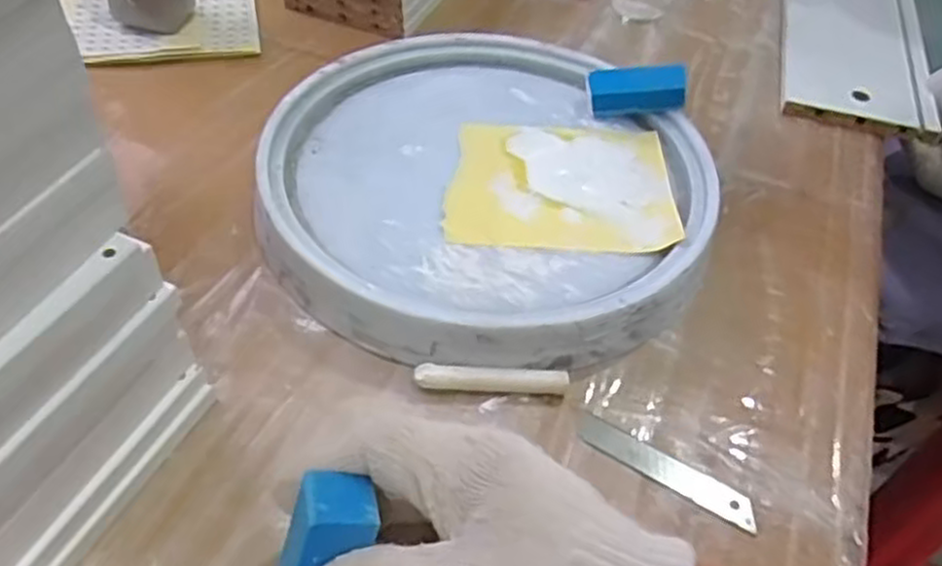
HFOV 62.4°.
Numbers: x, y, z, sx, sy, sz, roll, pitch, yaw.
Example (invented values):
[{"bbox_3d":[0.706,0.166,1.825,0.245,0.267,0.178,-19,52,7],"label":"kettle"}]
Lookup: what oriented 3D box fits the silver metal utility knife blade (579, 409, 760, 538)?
[{"bbox_3d":[0.098,0.094,0.393,0.094,0.005,0.020,27,50,19],"label":"silver metal utility knife blade"}]

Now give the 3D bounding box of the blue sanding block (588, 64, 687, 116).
[{"bbox_3d":[0.118,-0.137,0.553,0.065,0.026,0.026,-2,45,12],"label":"blue sanding block"}]

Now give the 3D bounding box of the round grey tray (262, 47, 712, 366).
[{"bbox_3d":[0.012,-0.062,0.509,0.278,0.044,0.276,3,46,-3],"label":"round grey tray"}]

